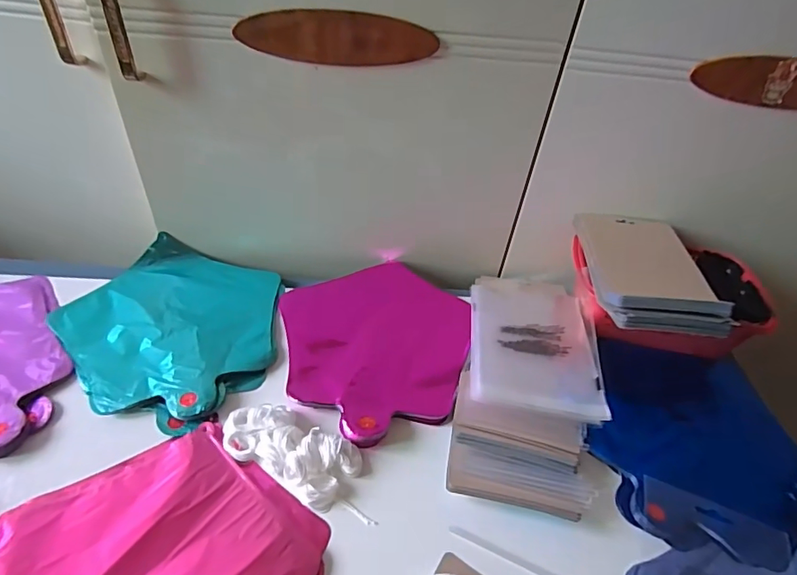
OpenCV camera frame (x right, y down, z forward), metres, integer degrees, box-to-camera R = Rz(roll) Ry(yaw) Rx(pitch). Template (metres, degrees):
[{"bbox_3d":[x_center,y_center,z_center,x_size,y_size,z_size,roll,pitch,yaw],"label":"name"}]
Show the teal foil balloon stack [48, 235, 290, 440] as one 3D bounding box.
[{"bbox_3d":[-0.240,0.036,0.541,0.234,0.023,0.225,25,45,19],"label":"teal foil balloon stack"}]

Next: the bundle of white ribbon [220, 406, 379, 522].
[{"bbox_3d":[-0.087,0.144,0.427,0.150,0.023,0.061,22,44,15],"label":"bundle of white ribbon"}]

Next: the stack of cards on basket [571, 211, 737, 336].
[{"bbox_3d":[0.274,-0.029,0.541,0.121,0.034,0.183,7,42,-1],"label":"stack of cards on basket"}]

